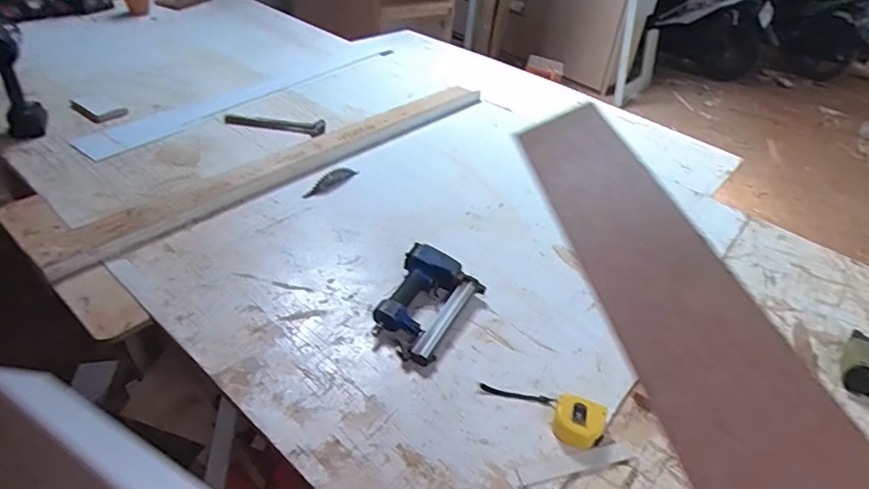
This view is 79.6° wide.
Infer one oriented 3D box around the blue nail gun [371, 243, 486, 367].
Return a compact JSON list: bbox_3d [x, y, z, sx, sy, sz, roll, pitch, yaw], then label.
[{"bbox_3d":[-0.019,0.101,0.948,0.154,0.062,0.223,24,42,20],"label":"blue nail gun"}]

